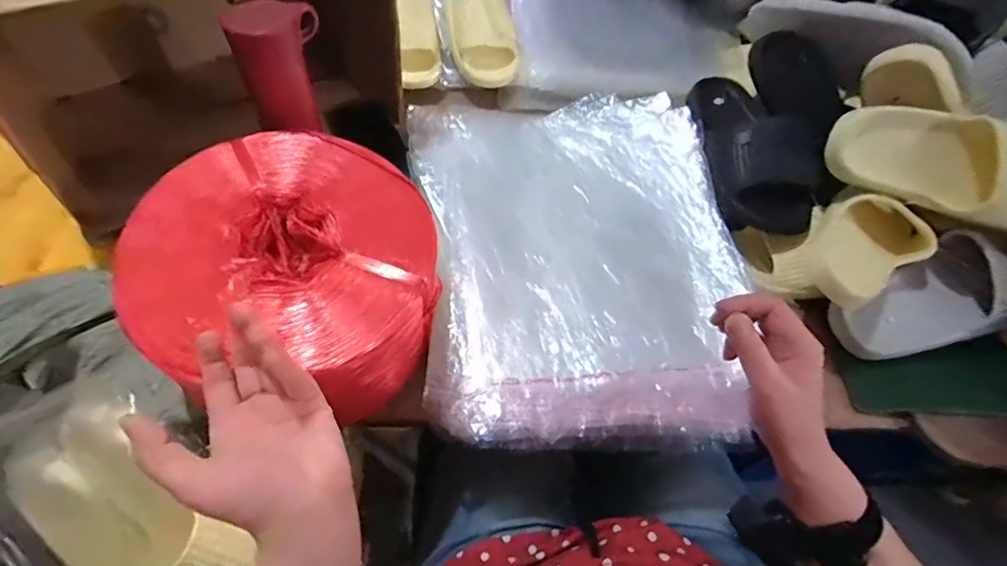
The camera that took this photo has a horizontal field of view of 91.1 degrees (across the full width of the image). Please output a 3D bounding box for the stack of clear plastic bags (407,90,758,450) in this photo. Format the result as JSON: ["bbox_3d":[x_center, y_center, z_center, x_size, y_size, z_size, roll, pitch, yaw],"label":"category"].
[{"bbox_3d":[0.092,-0.053,0.572,0.362,0.048,0.450,-5,56,-8],"label":"stack of clear plastic bags"}]

